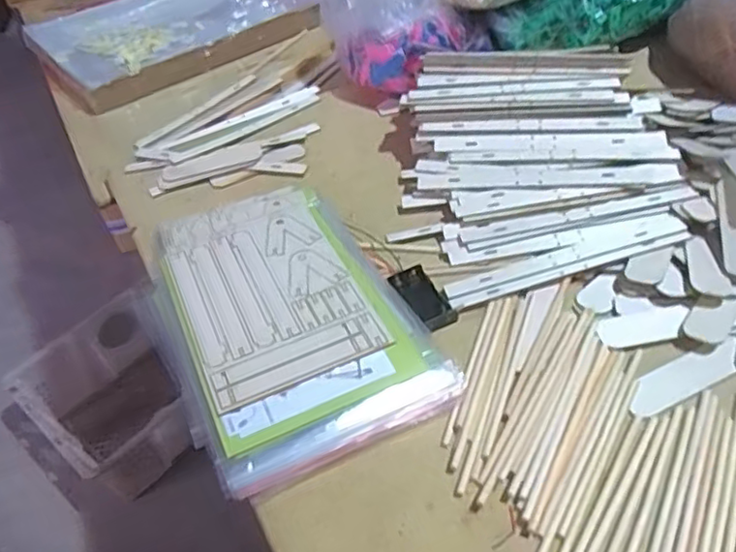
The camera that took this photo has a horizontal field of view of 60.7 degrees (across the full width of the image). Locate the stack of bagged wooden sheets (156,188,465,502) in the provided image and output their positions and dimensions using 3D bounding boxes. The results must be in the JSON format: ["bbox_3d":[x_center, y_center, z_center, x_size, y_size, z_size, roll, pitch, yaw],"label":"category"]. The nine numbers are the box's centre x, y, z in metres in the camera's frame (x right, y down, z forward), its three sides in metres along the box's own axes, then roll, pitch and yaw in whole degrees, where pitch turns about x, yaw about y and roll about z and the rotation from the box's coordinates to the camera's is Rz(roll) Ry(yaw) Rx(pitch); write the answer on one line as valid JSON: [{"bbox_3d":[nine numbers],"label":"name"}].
[{"bbox_3d":[-0.071,0.021,0.491,0.166,0.025,0.286,-24,46,-15],"label":"stack of bagged wooden sheets"}]

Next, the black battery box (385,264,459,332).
[{"bbox_3d":[0.044,0.018,0.488,0.030,0.010,0.061,-25,46,-16],"label":"black battery box"}]

